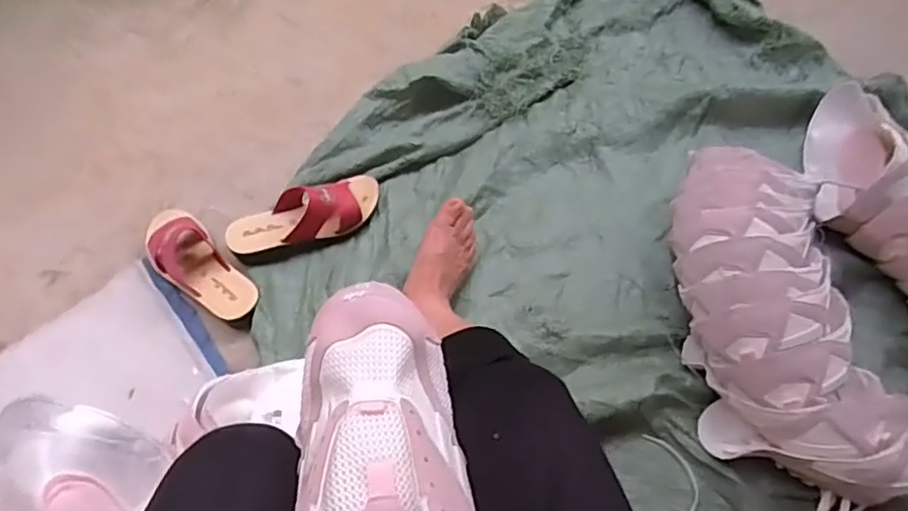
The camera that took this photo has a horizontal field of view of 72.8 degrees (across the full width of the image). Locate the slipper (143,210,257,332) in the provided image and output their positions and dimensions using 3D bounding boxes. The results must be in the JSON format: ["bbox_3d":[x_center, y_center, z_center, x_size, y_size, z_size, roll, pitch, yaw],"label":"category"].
[{"bbox_3d":[-0.358,0.012,0.849,0.083,0.062,0.230,-40,67,-20],"label":"slipper"}]

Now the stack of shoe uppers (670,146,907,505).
[{"bbox_3d":[0.382,0.073,0.756,0.191,0.150,0.440,-10,61,-5],"label":"stack of shoe uppers"}]

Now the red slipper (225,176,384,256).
[{"bbox_3d":[-0.217,-0.065,0.892,0.219,0.070,0.091,-18,62,-9],"label":"red slipper"}]

